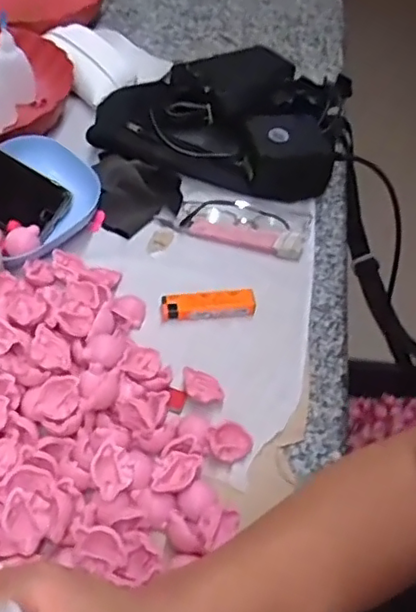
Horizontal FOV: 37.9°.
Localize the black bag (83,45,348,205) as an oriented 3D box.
[{"bbox_3d":[0.034,-0.235,0.704,0.260,0.061,0.261,18,52,11],"label":"black bag"}]

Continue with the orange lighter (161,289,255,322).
[{"bbox_3d":[0.000,0.000,0.531,0.080,0.012,0.025,-2,51,-5],"label":"orange lighter"}]

